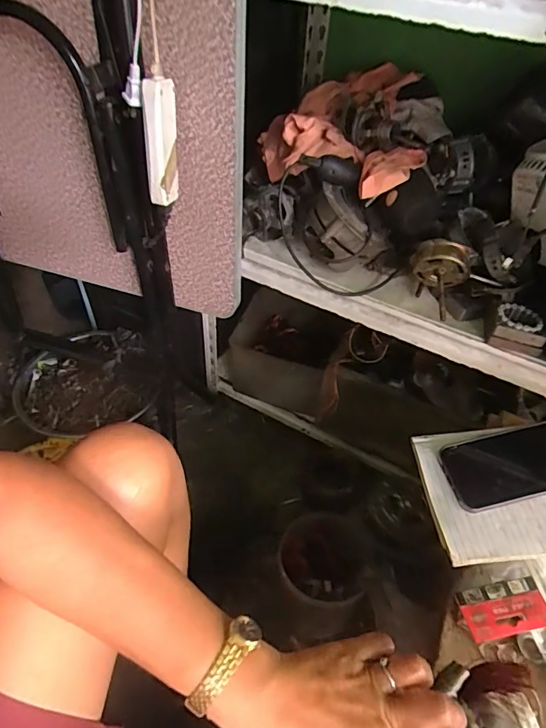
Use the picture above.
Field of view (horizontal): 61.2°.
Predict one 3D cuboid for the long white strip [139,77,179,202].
[{"bbox_3d":[-0.132,-0.260,0.549,0.037,0.133,0.045,-4,46,-9],"label":"long white strip"}]

